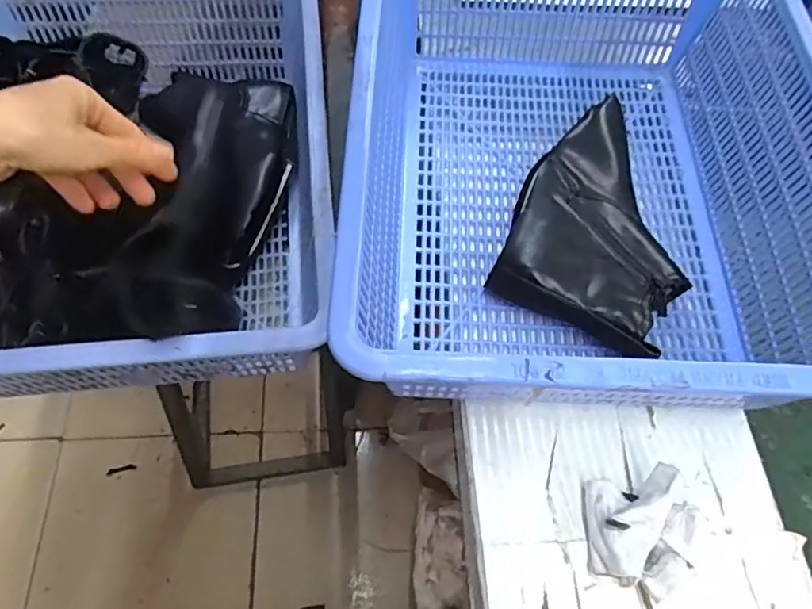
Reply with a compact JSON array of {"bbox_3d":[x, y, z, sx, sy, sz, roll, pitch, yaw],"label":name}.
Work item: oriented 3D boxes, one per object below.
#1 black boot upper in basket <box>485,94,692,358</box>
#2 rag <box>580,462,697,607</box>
[{"bbox_3d":[0.181,-0.067,0.522,0.157,0.062,0.216,32,64,13],"label":"black boot upper in basket"},{"bbox_3d":[0.175,0.157,0.404,0.083,0.058,0.076,-5,62,-6],"label":"rag"}]

